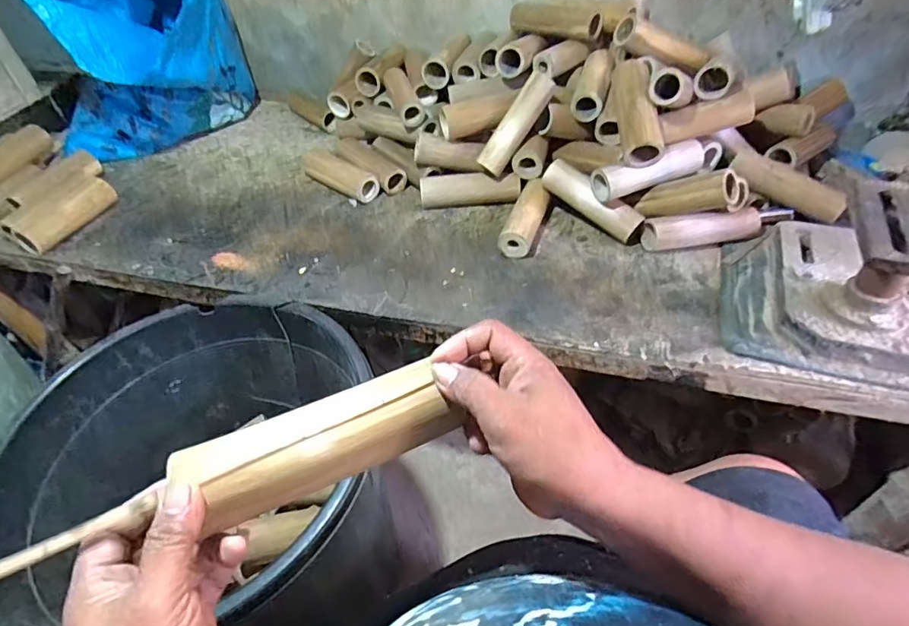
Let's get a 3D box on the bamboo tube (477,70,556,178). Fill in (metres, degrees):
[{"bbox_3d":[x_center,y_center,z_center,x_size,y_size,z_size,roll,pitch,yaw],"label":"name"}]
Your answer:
[{"bbox_3d":[0.106,-0.330,0.898,0.042,0.182,0.047,16,24,-46],"label":"bamboo tube"}]

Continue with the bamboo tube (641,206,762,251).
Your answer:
[{"bbox_3d":[0.402,-0.137,0.828,0.187,0.049,0.042,-8,44,-3],"label":"bamboo tube"}]

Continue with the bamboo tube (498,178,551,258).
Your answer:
[{"bbox_3d":[0.123,-0.163,0.881,0.055,0.051,0.171,11,47,16],"label":"bamboo tube"}]

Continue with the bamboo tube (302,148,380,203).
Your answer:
[{"bbox_3d":[-0.236,-0.279,1.017,0.206,0.058,0.060,31,55,31],"label":"bamboo tube"}]

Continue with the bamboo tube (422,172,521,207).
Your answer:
[{"bbox_3d":[0.029,-0.223,0.942,0.178,0.053,0.042,-3,44,3],"label":"bamboo tube"}]

